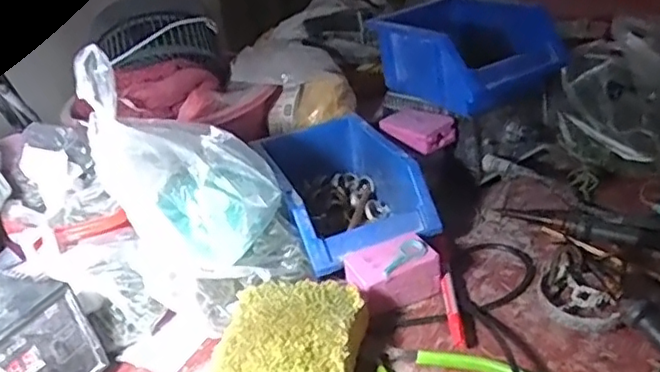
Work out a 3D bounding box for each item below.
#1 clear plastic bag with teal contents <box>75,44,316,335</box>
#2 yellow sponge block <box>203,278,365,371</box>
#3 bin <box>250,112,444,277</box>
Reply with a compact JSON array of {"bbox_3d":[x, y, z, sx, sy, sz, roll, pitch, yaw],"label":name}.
[{"bbox_3d":[-0.103,0.002,0.499,0.139,0.191,0.092,-14,31,-12],"label":"clear plastic bag with teal contents"},{"bbox_3d":[-0.031,0.125,0.436,0.094,0.047,0.132,2,31,15],"label":"yellow sponge block"},{"bbox_3d":[0.007,0.004,0.603,0.118,0.074,0.190,-16,31,-15],"label":"bin"}]

